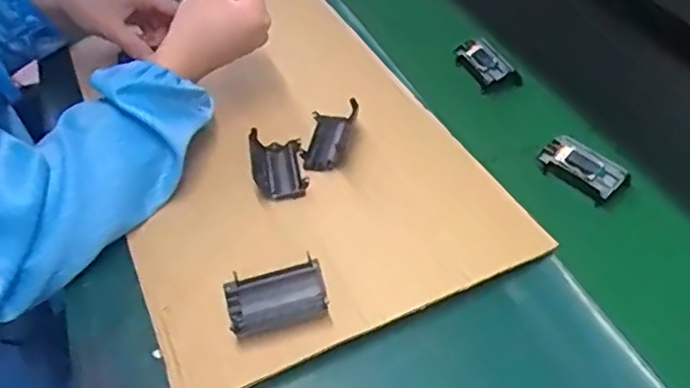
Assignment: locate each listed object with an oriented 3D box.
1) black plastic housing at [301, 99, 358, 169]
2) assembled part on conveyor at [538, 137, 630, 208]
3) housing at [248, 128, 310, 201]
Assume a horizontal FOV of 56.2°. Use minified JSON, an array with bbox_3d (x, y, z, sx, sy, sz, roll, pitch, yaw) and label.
[{"bbox_3d":[-0.015,-0.054,0.583,0.040,0.024,0.076,8,46,9],"label":"black plastic housing"},{"bbox_3d":[0.205,-0.023,0.556,0.039,0.017,0.072,-31,53,-26],"label":"assembled part on conveyor"},{"bbox_3d":[-0.058,-0.023,0.564,0.044,0.022,0.072,-8,46,-6],"label":"housing"}]

